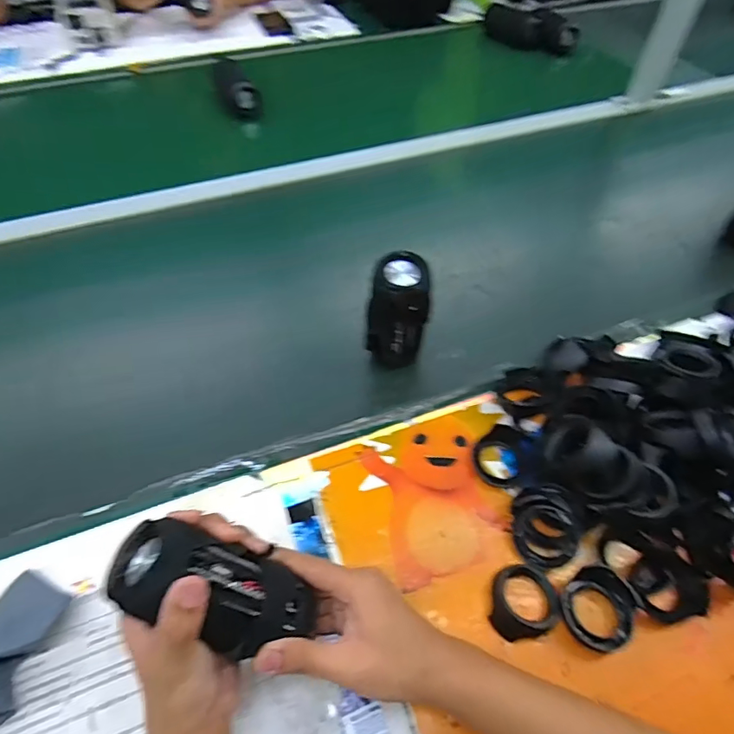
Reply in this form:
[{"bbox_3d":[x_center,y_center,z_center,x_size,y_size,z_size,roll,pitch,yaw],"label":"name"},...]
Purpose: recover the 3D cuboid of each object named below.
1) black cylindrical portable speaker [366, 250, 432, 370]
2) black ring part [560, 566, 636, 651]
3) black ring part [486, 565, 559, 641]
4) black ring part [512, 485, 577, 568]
[{"bbox_3d":[0.039,-0.056,0.560,0.055,0.145,0.056,35,61,22],"label":"black cylindrical portable speaker"},{"bbox_3d":[0.205,0.213,0.426,0.064,0.019,0.059,0,54,-1],"label":"black ring part"},{"bbox_3d":[0.140,0.211,0.436,0.064,0.020,0.057,-26,58,-18],"label":"black ring part"},{"bbox_3d":[0.169,0.150,0.464,0.051,0.034,0.068,1,54,0],"label":"black ring part"}]

